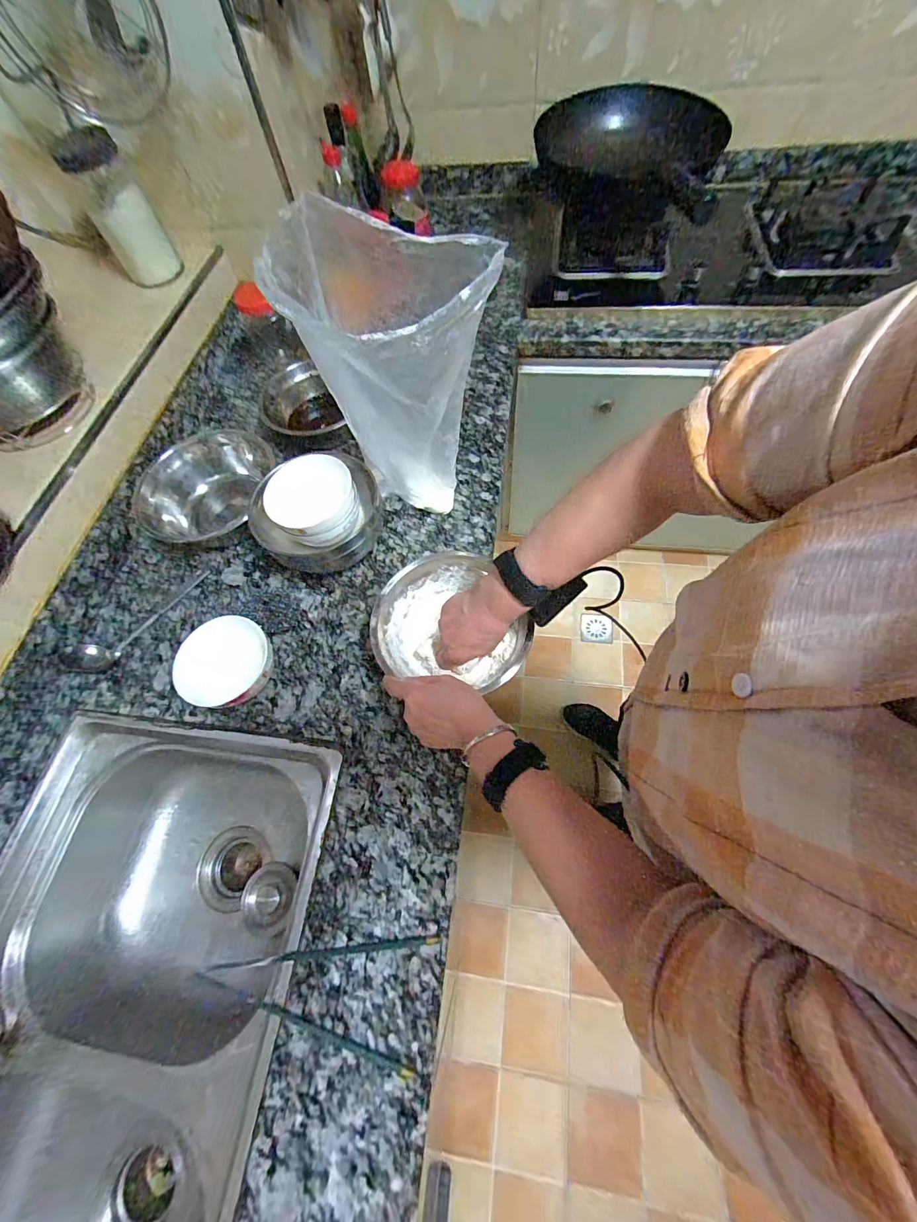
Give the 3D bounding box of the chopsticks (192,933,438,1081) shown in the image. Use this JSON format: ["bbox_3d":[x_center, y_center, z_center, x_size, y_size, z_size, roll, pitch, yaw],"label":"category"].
[{"bbox_3d":[-0.144,0.394,0.407,0.240,0.008,0.104,-3,65,4],"label":"chopsticks"}]

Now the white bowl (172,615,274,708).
[{"bbox_3d":[-0.295,0.072,0.530,0.112,0.062,0.115,-2,65,4],"label":"white bowl"}]

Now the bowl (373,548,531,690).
[{"bbox_3d":[-0.017,0.030,0.531,0.172,0.081,0.181,-1,65,3],"label":"bowl"}]

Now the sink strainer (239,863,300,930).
[{"bbox_3d":[-0.275,0.420,0.596,0.072,0.038,0.082,9,51,-9],"label":"sink strainer"}]

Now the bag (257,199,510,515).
[{"bbox_3d":[-0.069,-0.246,0.514,0.191,0.348,0.175,18,68,13],"label":"bag"}]

